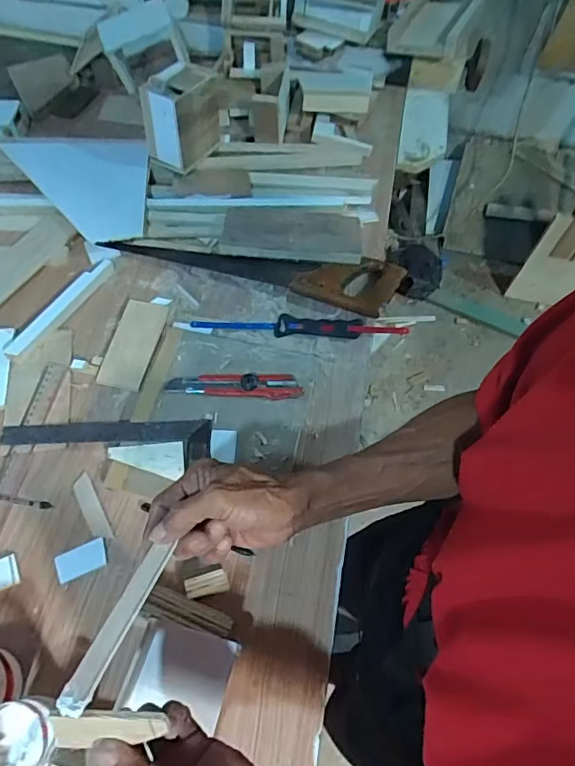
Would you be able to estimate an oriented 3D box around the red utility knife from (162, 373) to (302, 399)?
[{"bbox_3d":[-0.068,0.001,0.652,0.171,0.017,0.033,2,60,-2],"label":"red utility knife"}]

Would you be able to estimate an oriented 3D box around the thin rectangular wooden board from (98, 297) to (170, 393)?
[{"bbox_3d":[-0.209,-0.057,0.698,0.058,0.013,0.137,10,60,3],"label":"thin rectangular wooden board"}]

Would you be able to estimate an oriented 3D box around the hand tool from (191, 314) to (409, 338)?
[{"bbox_3d":[0.020,-0.082,0.726,0.302,0.023,0.038,0,60,-3],"label":"hand tool"}]

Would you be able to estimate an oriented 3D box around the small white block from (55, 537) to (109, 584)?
[{"bbox_3d":[-0.224,0.193,0.557,0.054,0.006,0.030,-21,63,-15],"label":"small white block"}]

